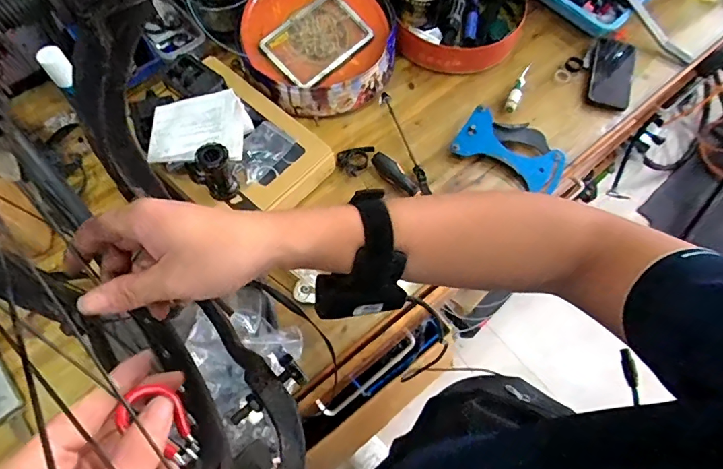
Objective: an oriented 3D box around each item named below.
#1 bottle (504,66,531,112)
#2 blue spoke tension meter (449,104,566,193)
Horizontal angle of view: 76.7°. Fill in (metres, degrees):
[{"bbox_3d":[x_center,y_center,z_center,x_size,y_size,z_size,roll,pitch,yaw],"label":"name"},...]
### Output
[{"bbox_3d":[0.311,-0.292,0.901,0.022,0.019,0.124,24,67,9],"label":"bottle"},{"bbox_3d":[0.277,-0.159,0.839,0.207,0.029,0.118,23,66,-6],"label":"blue spoke tension meter"}]

